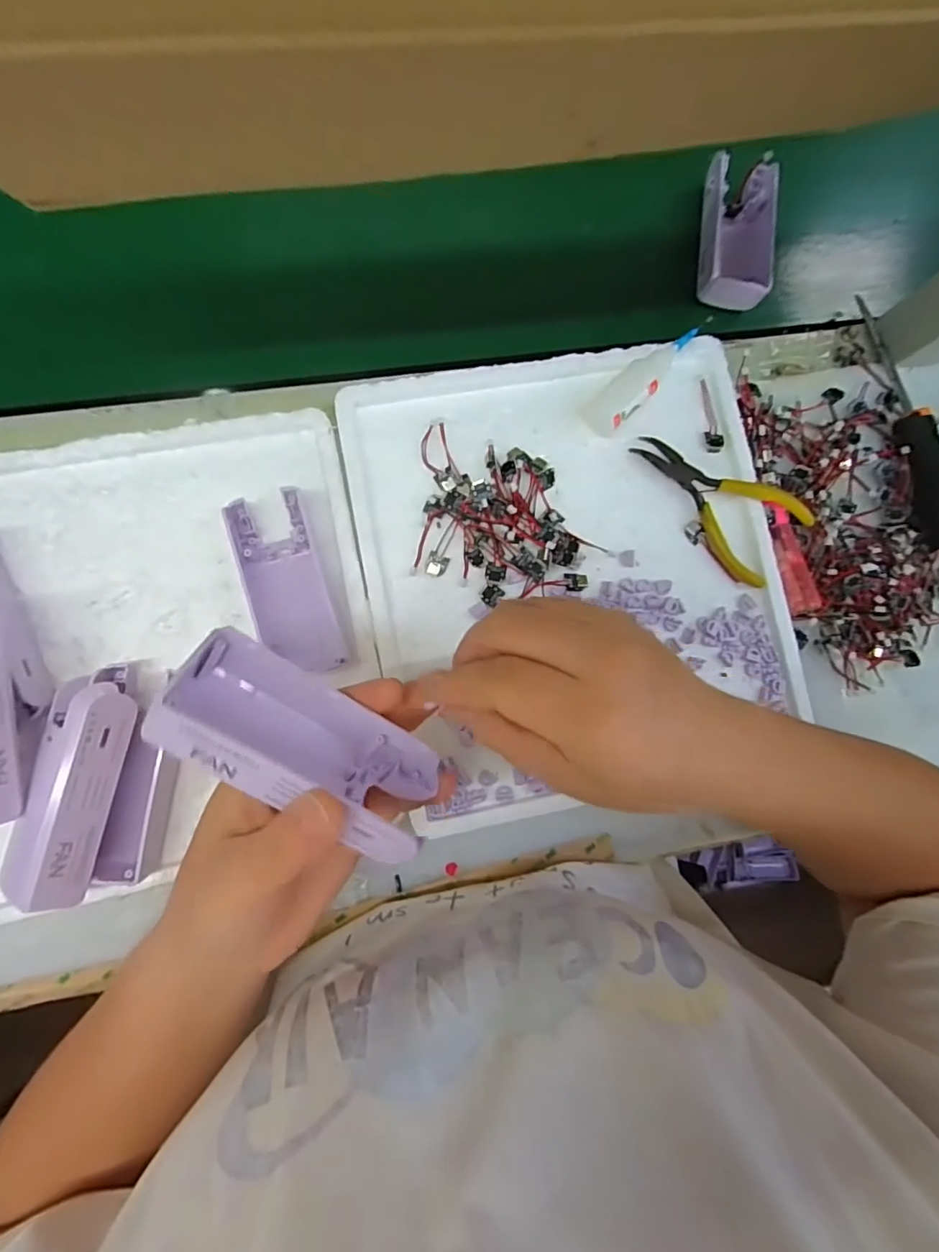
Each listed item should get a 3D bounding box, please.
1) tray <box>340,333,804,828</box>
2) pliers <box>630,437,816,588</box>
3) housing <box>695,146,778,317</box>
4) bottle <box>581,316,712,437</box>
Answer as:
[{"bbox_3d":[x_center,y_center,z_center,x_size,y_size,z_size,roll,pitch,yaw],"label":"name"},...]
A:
[{"bbox_3d":[0.065,-0.035,0.331,0.247,0.020,0.266,-11,85,-8],"label":"tray"},{"bbox_3d":[0.156,-0.083,0.344,0.114,0.018,0.061,42,81,-1],"label":"pliers"},{"bbox_3d":[0.192,-0.281,0.389,0.049,0.024,0.111,5,83,-6],"label":"housing"},{"bbox_3d":[0.115,-0.161,0.346,0.098,0.022,0.024,-42,90,-9],"label":"bottle"}]

